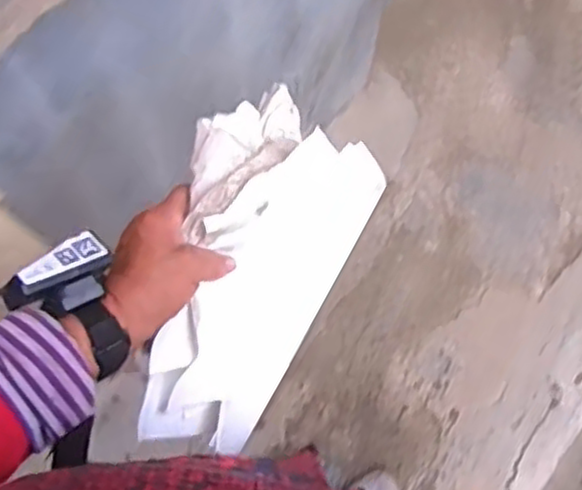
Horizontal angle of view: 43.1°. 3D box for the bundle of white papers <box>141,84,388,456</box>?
[{"bbox_3d":[-0.030,0.034,0.564,0.123,0.096,0.272,20,100,7],"label":"bundle of white papers"}]

